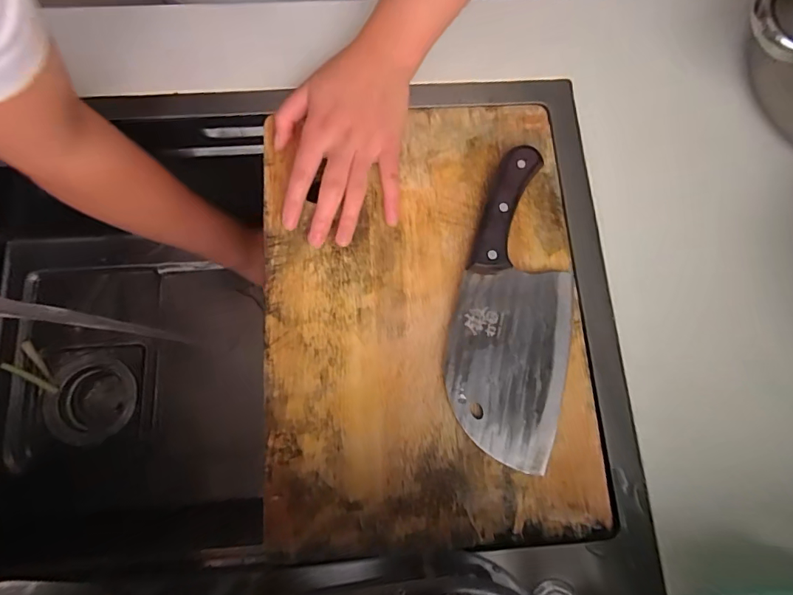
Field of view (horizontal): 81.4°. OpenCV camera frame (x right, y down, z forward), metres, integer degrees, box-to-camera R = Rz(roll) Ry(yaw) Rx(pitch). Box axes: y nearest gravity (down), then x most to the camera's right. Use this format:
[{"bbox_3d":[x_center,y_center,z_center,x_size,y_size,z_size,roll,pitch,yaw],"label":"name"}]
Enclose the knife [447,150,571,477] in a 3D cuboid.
[{"bbox_3d":[0.095,0.003,0.353,0.090,0.026,0.231,14,76,3],"label":"knife"}]

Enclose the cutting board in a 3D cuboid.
[{"bbox_3d":[0.020,0.006,0.363,0.243,0.011,0.340,-4,76,-2],"label":"cutting board"}]

